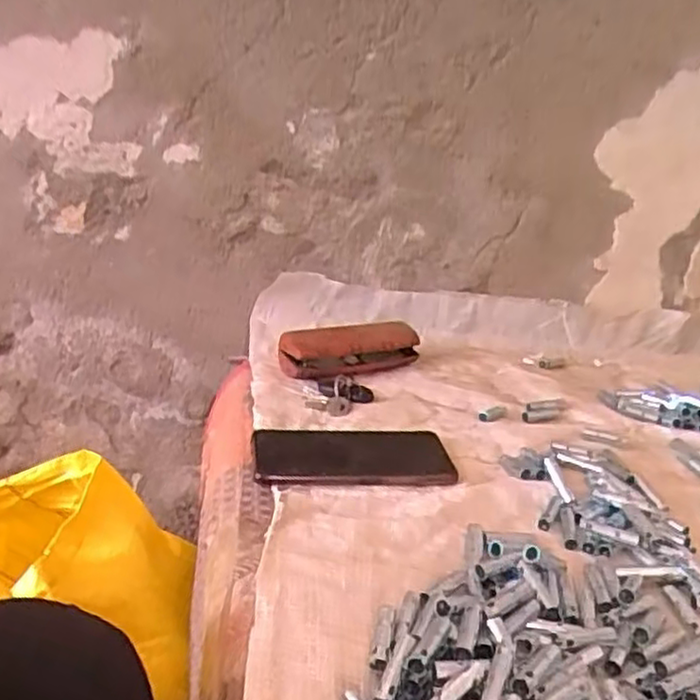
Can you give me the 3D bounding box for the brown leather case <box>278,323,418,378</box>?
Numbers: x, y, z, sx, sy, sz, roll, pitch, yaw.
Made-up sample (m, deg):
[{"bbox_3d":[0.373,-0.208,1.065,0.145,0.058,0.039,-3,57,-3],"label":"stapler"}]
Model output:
[{"bbox_3d":[0.002,0.001,0.785,0.156,0.045,0.049,-8,24,-28],"label":"brown leather case"}]

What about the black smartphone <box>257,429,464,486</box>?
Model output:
[{"bbox_3d":[0.002,0.090,0.605,0.165,0.010,0.084,1,21,-7],"label":"black smartphone"}]

